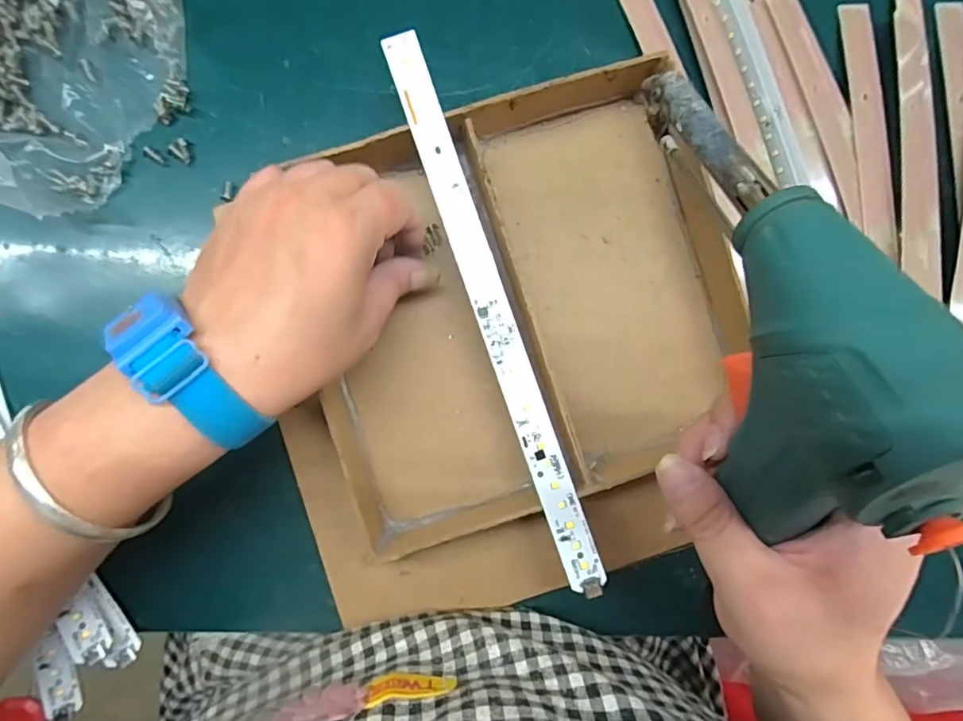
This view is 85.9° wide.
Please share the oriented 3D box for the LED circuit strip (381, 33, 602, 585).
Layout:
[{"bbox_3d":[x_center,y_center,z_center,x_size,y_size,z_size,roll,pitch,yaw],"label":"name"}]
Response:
[{"bbox_3d":[0.005,-0.024,0.255,0.019,0.009,0.282,-20,88,-2],"label":"LED circuit strip"}]

